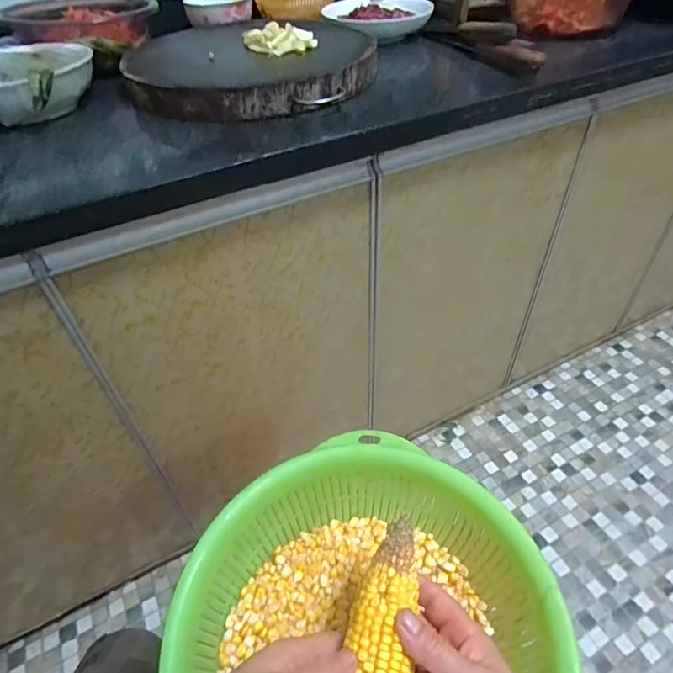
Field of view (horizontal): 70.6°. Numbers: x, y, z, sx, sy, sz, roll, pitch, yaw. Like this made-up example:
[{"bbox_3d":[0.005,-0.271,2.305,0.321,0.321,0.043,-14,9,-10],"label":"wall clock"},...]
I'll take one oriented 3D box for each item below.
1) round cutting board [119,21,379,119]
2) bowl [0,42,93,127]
[{"bbox_3d":[-0.111,-0.372,0.648,0.324,0.045,0.290,-4,44,2],"label":"round cutting board"},{"bbox_3d":[-0.396,-0.323,0.599,0.158,0.070,0.193,-29,51,-23],"label":"bowl"}]

